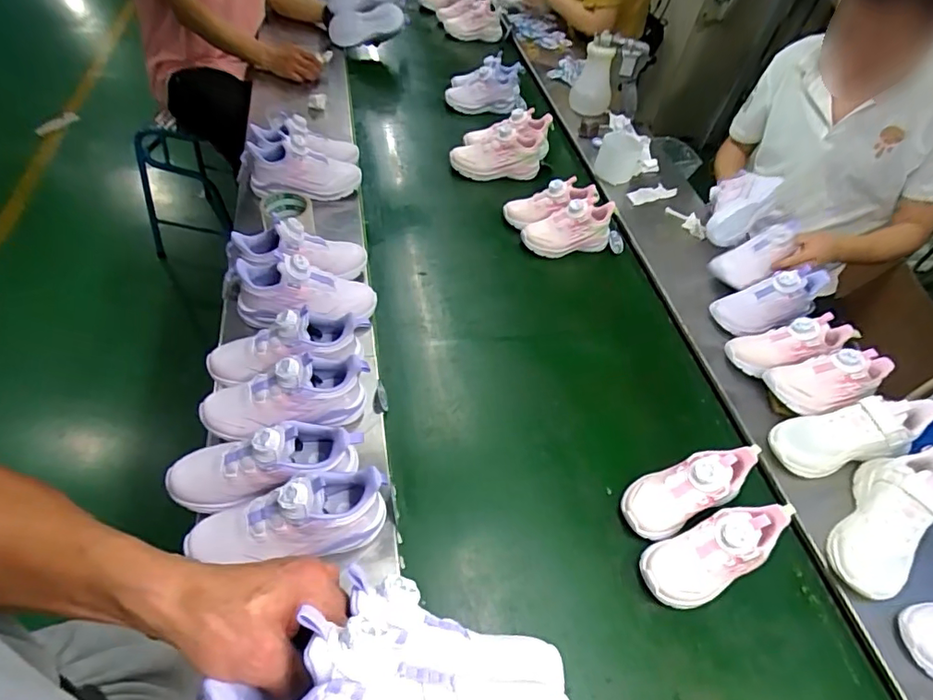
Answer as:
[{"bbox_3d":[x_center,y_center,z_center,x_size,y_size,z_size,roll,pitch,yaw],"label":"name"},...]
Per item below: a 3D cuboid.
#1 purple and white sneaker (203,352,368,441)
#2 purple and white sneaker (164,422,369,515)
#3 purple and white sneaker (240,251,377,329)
[{"bbox_3d":[-0.247,0.063,0.699,0.221,0.092,0.105,-1,50,-9],"label":"purple and white sneaker"},{"bbox_3d":[-0.245,0.131,0.625,0.228,0.083,0.082,-2,50,-10],"label":"purple and white sneaker"},{"bbox_3d":[-0.254,-0.096,0.822,0.213,0.088,0.088,-2,50,-10],"label":"purple and white sneaker"}]

